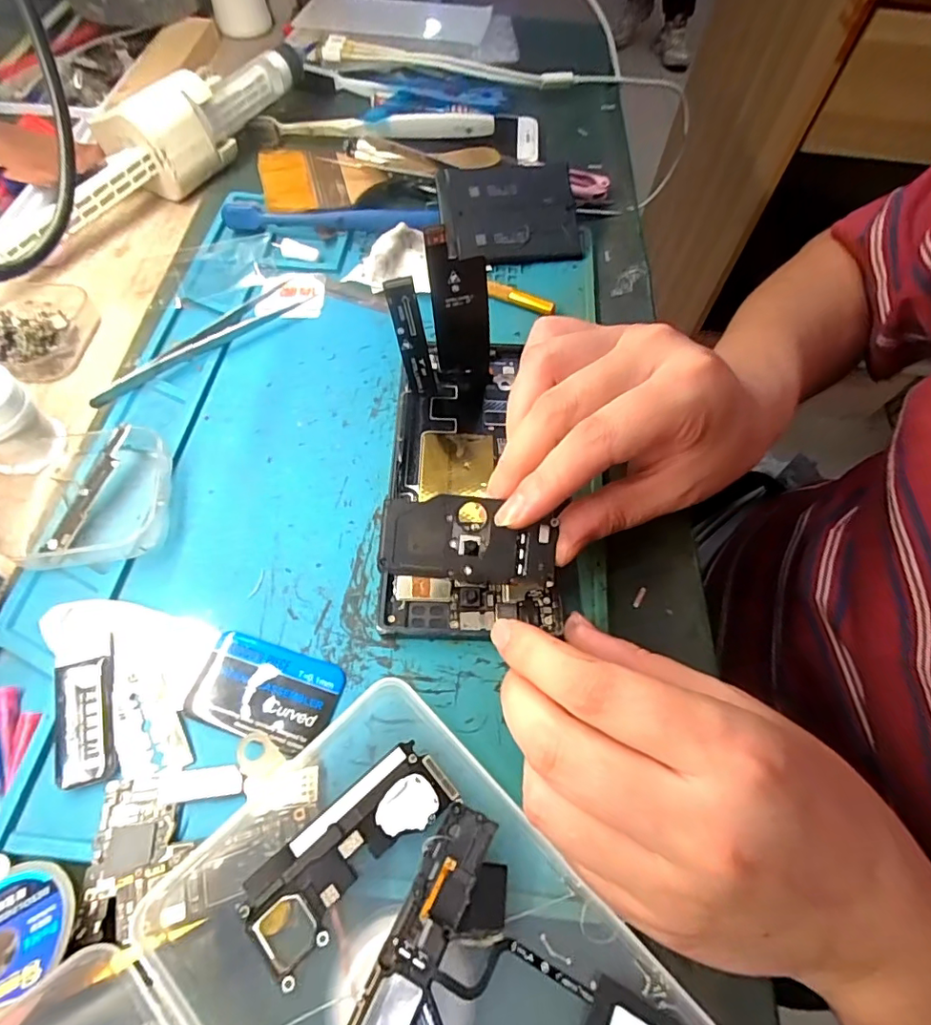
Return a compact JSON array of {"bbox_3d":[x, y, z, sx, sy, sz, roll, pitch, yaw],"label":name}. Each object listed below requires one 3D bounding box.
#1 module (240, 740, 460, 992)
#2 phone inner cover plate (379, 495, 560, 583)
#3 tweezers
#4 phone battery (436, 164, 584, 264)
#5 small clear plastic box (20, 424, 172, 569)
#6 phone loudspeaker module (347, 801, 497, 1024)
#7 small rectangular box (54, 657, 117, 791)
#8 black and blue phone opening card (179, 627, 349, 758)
[{"bbox_3d":[-0.036,0.107,0.172,0.069,0.004,0.027,-37,70,-26],"label":"module"},{"bbox_3d":[0.001,0.010,0.209,0.067,0.004,0.032,5,86,-4],"label":"phone inner cover plate"},{"bbox_3d":[-0.142,-0.092,0.290,0.017,0.007,0.123,39,66,18],"label":"tweezers"},{"bbox_3d":[0.027,-0.191,0.337,0.085,0.007,0.065,-6,85,-7],"label":"phone battery"},{"bbox_3d":[-0.165,-0.010,0.237,0.055,0.019,0.065,-9,61,-8],"label":"small clear plastic box"},{"bbox_3d":[-0.012,0.126,0.161,0.017,0.006,0.067,25,62,11],"label":"phone loudspeaker module"},{"bbox_3d":[-0.141,0.076,0.195,0.021,0.006,0.044,-15,62,-11],"label":"small rectangular box"},{"bbox_3d":[-0.078,0.069,0.205,0.054,0.004,0.035,17,61,7],"label":"black and blue phone opening card"}]

